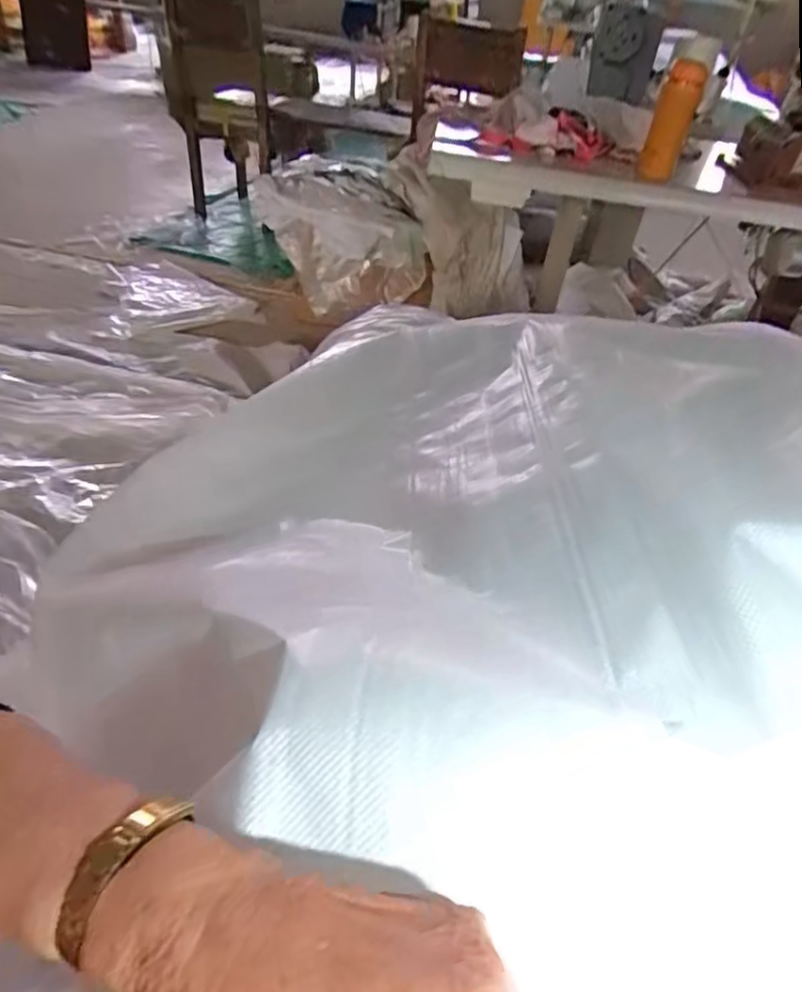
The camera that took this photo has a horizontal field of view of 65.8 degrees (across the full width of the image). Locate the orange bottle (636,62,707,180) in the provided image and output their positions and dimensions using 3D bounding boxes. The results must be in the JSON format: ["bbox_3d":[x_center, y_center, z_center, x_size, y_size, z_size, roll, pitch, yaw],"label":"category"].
[{"bbox_3d":[0.476,-0.657,1.097,0.062,0.176,0.057,26,45,20],"label":"orange bottle"}]

